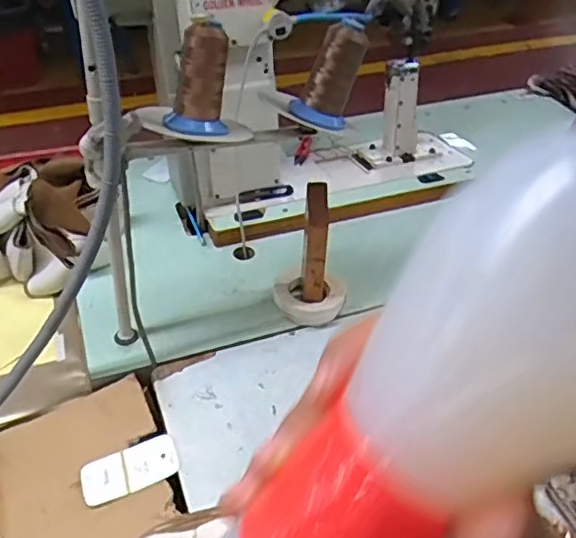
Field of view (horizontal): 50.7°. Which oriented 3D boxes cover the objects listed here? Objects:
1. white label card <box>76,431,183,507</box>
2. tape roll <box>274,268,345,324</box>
[{"bbox_3d":[-0.176,0.223,0.679,0.105,0.004,0.055,-22,51,-16],"label":"white label card"},{"bbox_3d":[0.031,0.032,0.859,0.098,0.033,0.091,2,40,-1],"label":"tape roll"}]

